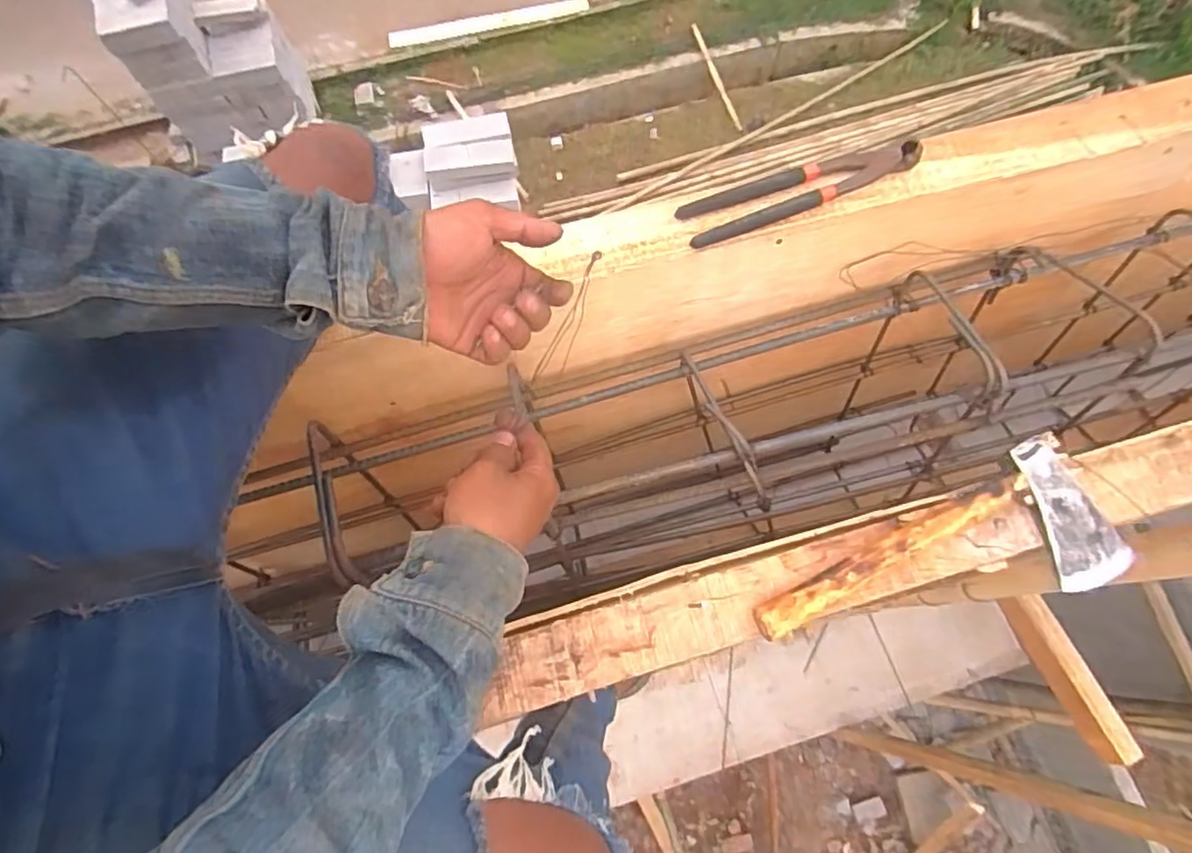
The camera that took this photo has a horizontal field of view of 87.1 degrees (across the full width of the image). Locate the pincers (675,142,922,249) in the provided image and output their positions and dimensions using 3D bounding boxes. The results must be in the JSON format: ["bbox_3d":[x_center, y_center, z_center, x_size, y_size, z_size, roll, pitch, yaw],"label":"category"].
[{"bbox_3d":[0.176,-0.210,0.545,0.209,0.020,0.046,-21,71,-5],"label":"pincers"}]

